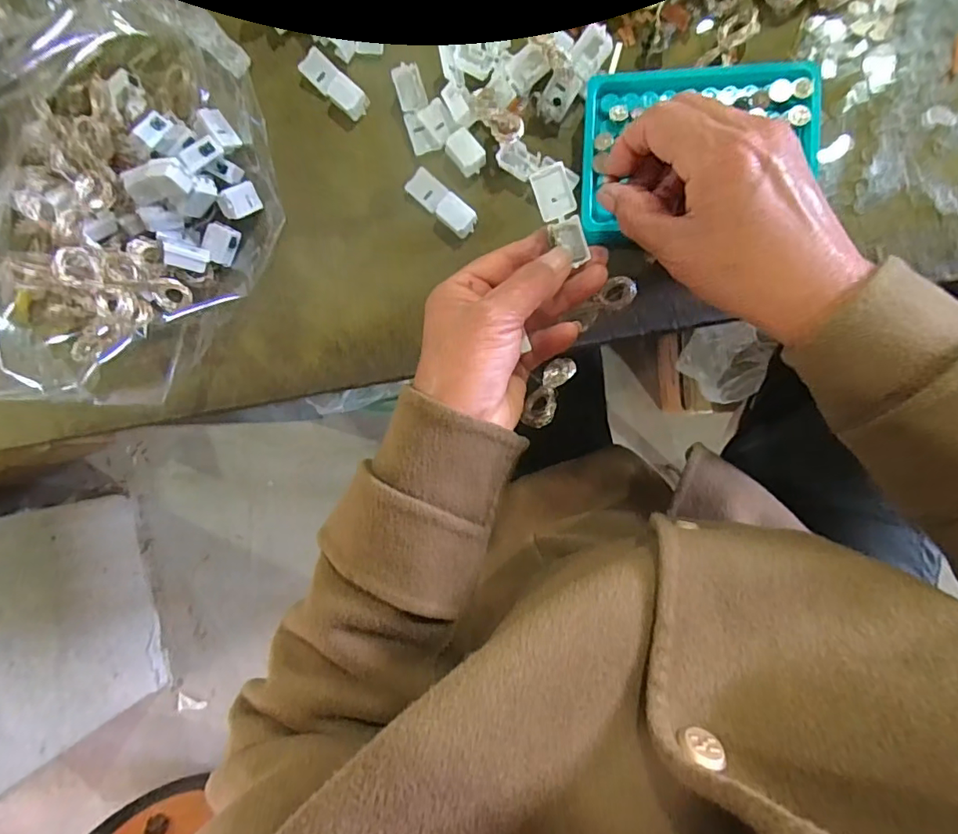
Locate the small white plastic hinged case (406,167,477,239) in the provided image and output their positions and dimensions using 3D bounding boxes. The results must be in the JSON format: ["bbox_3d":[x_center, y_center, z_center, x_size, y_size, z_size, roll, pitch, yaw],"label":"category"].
[{"bbox_3d":[-0.025,-0.144,0.344,0.054,0.012,0.020,43,98,5],"label":"small white plastic hinged case"}]

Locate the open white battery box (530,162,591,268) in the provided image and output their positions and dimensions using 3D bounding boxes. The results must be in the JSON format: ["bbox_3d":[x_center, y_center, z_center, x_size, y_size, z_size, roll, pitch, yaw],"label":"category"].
[{"bbox_3d":[0.046,-0.111,0.283,0.019,0.008,0.052,-24,100,9],"label":"open white battery box"}]

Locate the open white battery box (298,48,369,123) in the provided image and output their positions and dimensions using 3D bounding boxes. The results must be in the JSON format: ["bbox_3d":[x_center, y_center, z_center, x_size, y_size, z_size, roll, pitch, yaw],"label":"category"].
[{"bbox_3d":[-0.101,-0.230,0.354,0.054,0.013,0.019,44,98,5],"label":"open white battery box"}]

